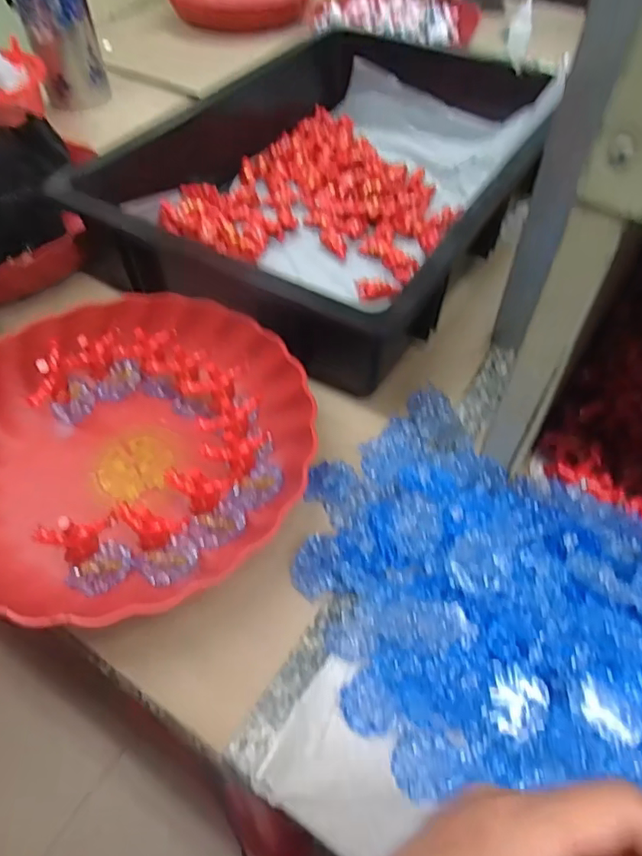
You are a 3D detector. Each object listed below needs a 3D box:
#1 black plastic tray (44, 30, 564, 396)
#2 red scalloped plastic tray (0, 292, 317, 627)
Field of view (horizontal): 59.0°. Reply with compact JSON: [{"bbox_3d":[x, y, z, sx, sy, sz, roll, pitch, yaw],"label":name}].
[{"bbox_3d":[0.003,-0.242,0.539,0.333,0.083,0.427,25,56,18],"label":"black plastic tray"},{"bbox_3d":[-0.133,0.006,0.374,0.233,0.048,0.225,-36,60,-24],"label":"red scalloped plastic tray"}]

